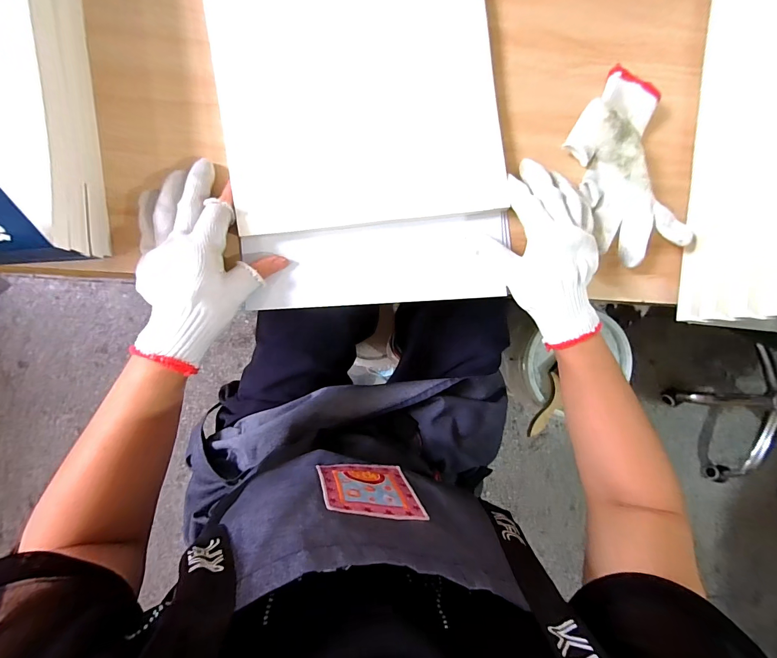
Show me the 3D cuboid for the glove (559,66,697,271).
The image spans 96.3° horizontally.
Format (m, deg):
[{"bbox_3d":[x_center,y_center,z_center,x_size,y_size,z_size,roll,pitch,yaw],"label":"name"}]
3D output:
[{"bbox_3d":[0.244,-0.165,0.360,0.106,0.034,0.191,-23,94,-5],"label":"glove"}]

